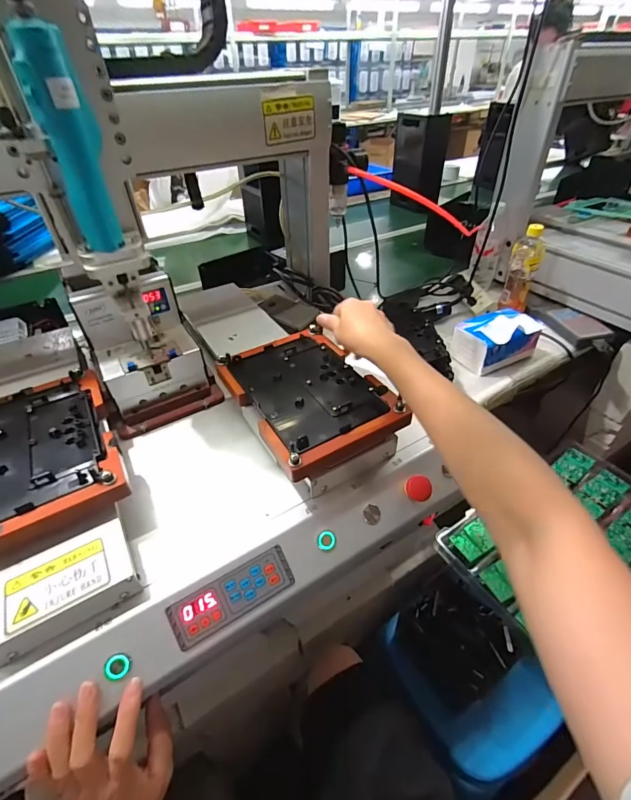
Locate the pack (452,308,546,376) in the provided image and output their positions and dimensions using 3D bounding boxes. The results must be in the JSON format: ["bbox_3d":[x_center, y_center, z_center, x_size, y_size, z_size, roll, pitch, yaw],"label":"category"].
[{"bbox_3d":[0.392,-0.135,0.846,0.162,0.094,0.108,-16,44,-16],"label":"pack"}]

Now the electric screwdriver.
[{"bbox_3d":[-0.211,-0.220,0.344,0.040,0.162,0.033,-13,43,-13],"label":"electric screwdriver"}]

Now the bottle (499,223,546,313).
[{"bbox_3d":[0.500,-0.318,0.932,0.065,0.193,0.065,17,45,20],"label":"bottle"}]

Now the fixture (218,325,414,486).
[{"bbox_3d":[-0.009,-0.008,0.481,0.157,0.033,0.210,-22,46,-22],"label":"fixture"}]

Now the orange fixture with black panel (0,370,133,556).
[{"bbox_3d":[-0.306,0.061,0.427,0.158,0.042,0.218,-21,46,-23],"label":"orange fixture with black panel"}]

